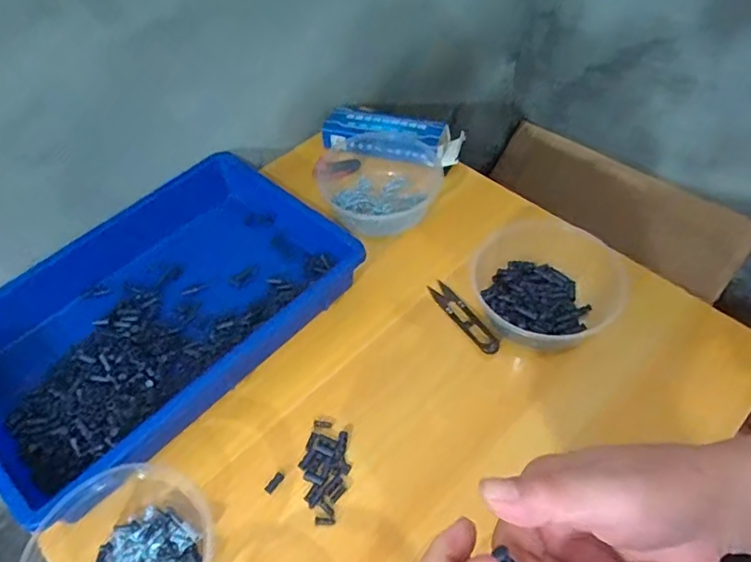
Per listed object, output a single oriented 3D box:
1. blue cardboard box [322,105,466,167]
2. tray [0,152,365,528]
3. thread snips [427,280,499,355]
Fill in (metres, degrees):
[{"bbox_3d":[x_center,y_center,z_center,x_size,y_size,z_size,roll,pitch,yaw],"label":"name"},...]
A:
[{"bbox_3d":[0.021,-0.184,0.729,0.178,0.035,0.063,14,52,14],"label":"blue cardboard box"},{"bbox_3d":[-0.226,0.023,0.569,0.262,0.065,0.369,36,60,28],"label":"tray"},{"bbox_3d":[0.089,0.036,0.576,0.021,0.007,0.099,-27,54,-19],"label":"thread snips"}]

